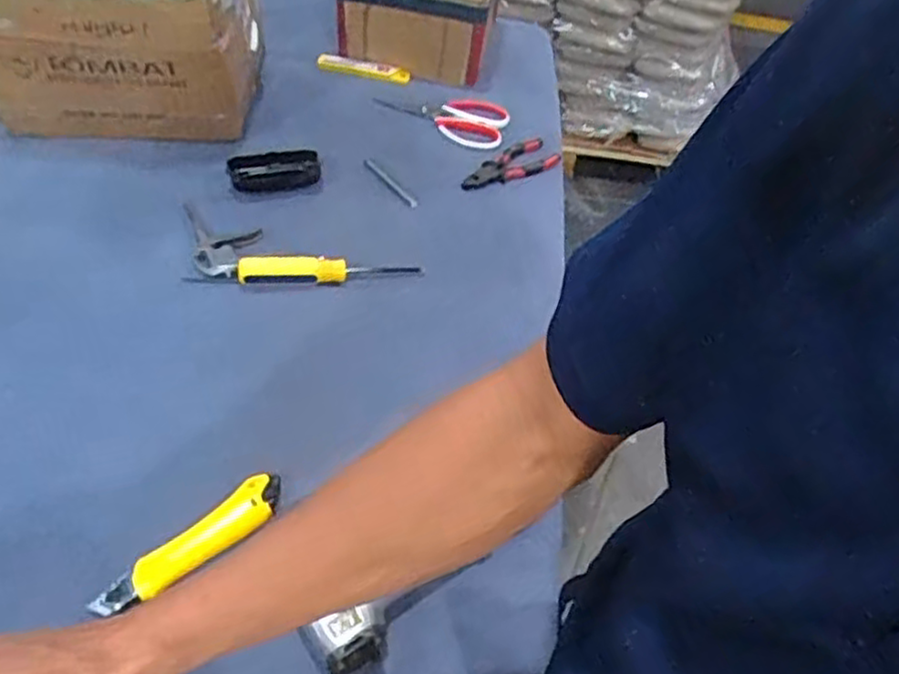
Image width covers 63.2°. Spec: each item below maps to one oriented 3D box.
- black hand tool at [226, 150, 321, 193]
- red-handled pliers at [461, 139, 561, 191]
[{"bbox_3d":[-0.213,-0.203,0.892,0.106,0.025,0.047,-5,51,-11],"label":"black hand tool"},{"bbox_3d":[0.076,-0.226,0.960,0.151,0.014,0.054,-22,56,-23],"label":"red-handled pliers"}]

